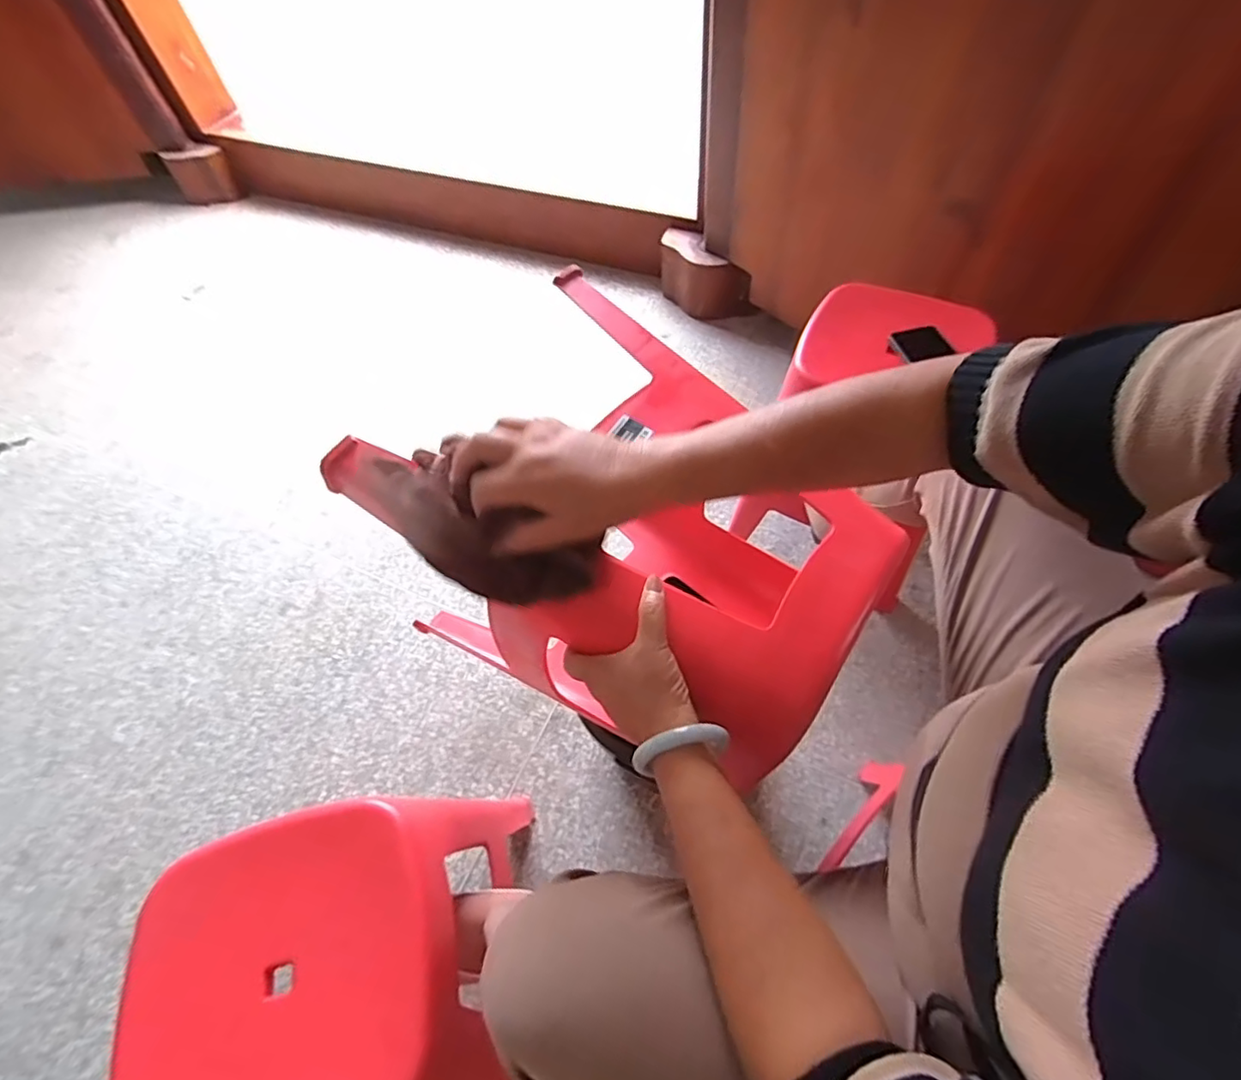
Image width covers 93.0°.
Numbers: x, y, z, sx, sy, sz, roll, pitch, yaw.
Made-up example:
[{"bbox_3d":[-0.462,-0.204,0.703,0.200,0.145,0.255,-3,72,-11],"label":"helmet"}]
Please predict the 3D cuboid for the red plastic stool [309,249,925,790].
[{"bbox_3d":[0.015,0.020,0.649,0.457,0.366,0.353,36,64,23],"label":"red plastic stool"}]

